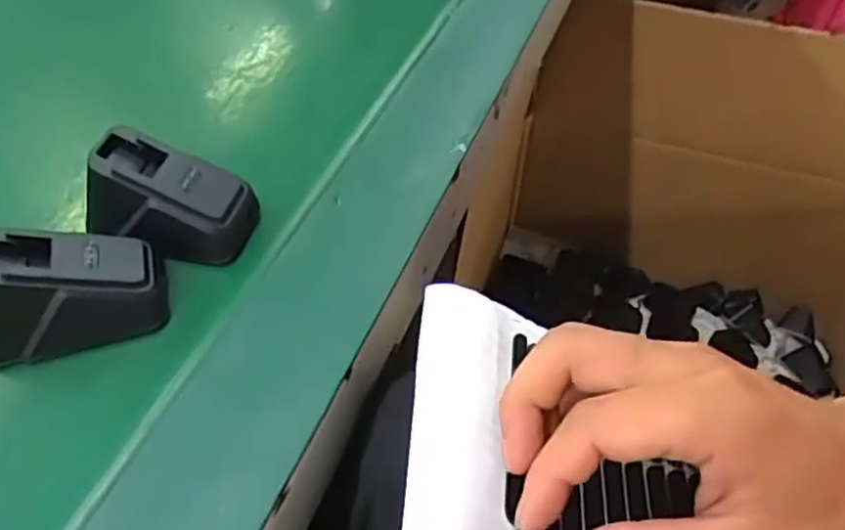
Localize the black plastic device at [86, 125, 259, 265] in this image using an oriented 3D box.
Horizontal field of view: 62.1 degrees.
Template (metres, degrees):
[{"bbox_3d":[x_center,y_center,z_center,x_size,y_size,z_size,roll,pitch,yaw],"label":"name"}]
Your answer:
[{"bbox_3d":[-0.107,-0.029,0.302,0.062,0.039,0.038,3,49,2],"label":"black plastic device"}]

